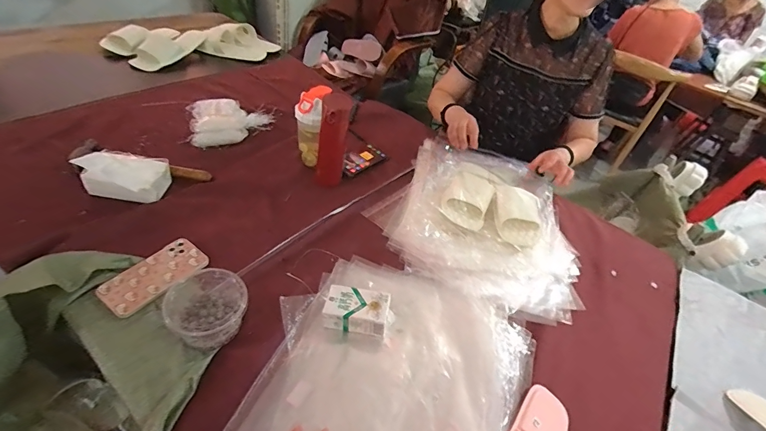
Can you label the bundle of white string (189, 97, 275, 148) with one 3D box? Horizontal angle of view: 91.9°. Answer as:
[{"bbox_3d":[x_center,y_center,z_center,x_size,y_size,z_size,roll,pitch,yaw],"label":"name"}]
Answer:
[{"bbox_3d":[-0.398,-0.246,0.991,0.214,0.069,0.152,-8,48,-22],"label":"bundle of white string"}]

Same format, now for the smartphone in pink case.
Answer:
[{"bbox_3d":[-0.401,0.106,0.658,0.083,0.019,0.165,30,45,17],"label":"smartphone in pink case"}]

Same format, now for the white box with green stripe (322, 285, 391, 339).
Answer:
[{"bbox_3d":[-0.045,0.163,0.648,0.112,0.042,0.072,12,44,-3],"label":"white box with green stripe"}]

